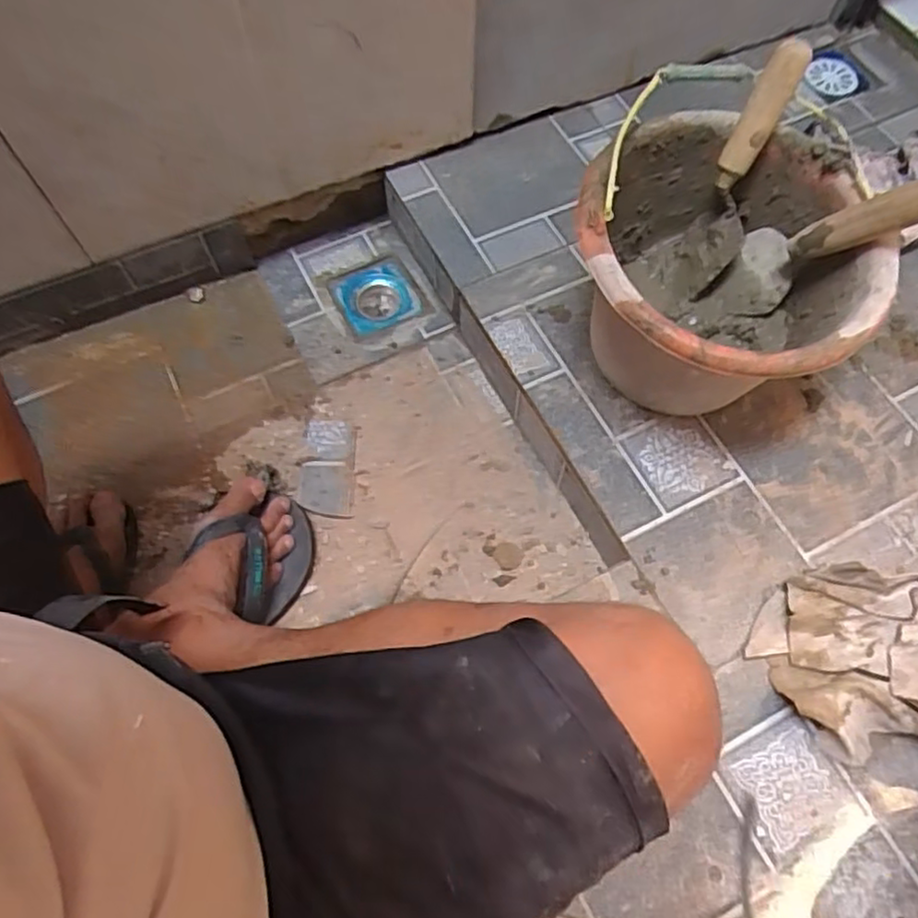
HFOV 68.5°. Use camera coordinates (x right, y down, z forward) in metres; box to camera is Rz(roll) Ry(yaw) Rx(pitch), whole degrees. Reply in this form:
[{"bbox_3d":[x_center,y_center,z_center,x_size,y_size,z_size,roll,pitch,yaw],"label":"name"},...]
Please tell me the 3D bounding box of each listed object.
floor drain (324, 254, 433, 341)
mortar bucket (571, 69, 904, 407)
[{"bbox_3d":[-0.107,-0.209,0.917,0.115,0.041,0.114,-21,68,-10],"label":"floor drain"},{"bbox_3d":[0.248,-0.185,0.683,0.270,0.219,0.321,10,64,4],"label":"mortar bucket"}]

